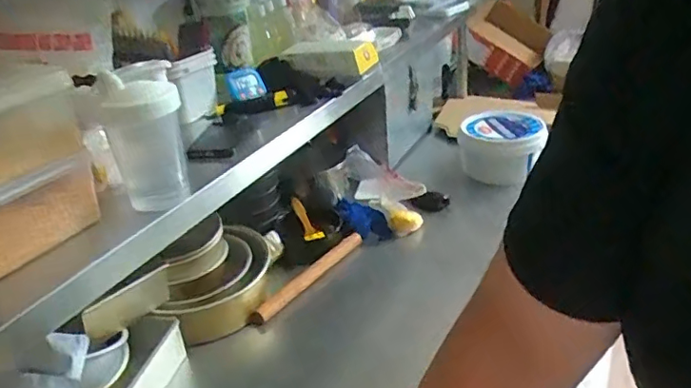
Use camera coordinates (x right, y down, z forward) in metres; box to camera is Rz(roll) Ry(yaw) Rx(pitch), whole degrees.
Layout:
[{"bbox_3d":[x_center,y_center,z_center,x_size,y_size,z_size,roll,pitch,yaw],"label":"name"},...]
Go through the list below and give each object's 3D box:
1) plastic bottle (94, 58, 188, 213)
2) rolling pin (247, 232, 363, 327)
[{"bbox_3d":[-0.238,-0.073,0.664,0.088,0.165,0.098,-15,30,-20],"label":"plastic bottle"},{"bbox_3d":[-0.063,0.149,1.029,0.030,0.031,0.301,16,34,33],"label":"rolling pin"}]

